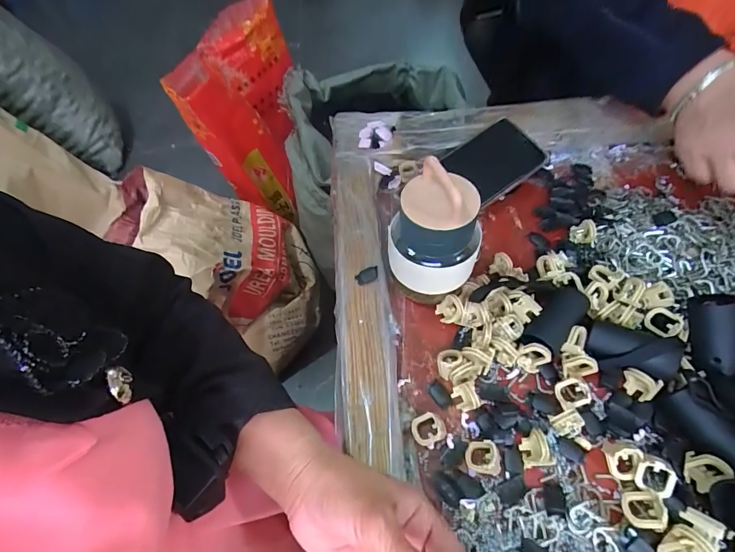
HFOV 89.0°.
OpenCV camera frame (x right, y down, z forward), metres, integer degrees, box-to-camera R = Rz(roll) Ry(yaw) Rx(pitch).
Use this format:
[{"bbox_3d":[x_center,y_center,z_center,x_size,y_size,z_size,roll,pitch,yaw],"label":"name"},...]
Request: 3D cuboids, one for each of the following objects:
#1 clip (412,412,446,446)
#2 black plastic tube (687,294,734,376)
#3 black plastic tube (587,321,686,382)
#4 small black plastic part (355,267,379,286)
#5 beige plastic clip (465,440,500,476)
[{"bbox_3d":[0.048,0.120,0.293,0.025,0.013,0.021,-20,57,-9],"label":"clip"},{"bbox_3d":[0.271,0.045,0.287,0.031,0.026,0.059,0,88,4],"label":"black plastic tube"},{"bbox_3d":[0.210,0.058,0.297,0.059,0.025,0.034,14,59,13],"label":"black plastic tube"},{"bbox_3d":[0.001,0.001,0.360,0.023,0.008,0.014,-22,58,-10],"label":"small black plastic part"},{"bbox_3d":[0.087,0.135,0.279,0.025,0.015,0.021,6,57,8],"label":"beige plastic clip"}]

